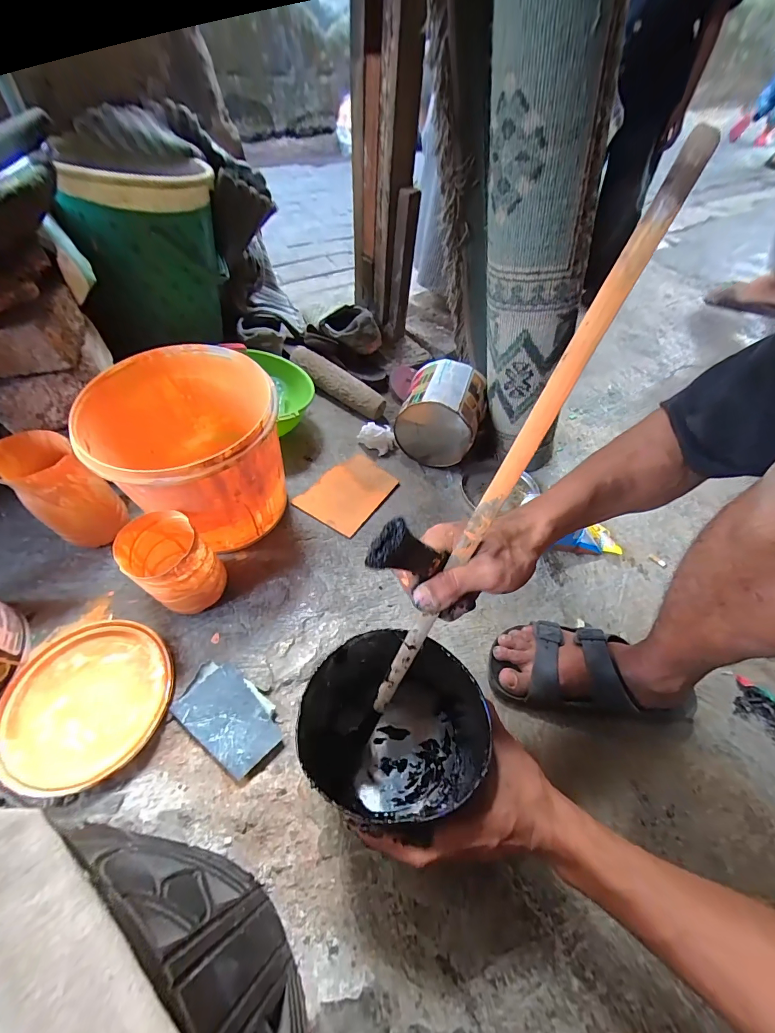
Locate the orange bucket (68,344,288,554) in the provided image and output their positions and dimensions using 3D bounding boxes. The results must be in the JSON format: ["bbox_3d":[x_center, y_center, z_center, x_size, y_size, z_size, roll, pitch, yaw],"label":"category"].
[{"bbox_3d":[-0.250,-0.075,0.532,0.206,0.208,0.219,-19,59,-17],"label":"orange bucket"}]

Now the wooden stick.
[{"bbox_3d":[0.072,-0.005,0.275,0.014,0.425,0.008,32,25,17],"label":"wooden stick"}]

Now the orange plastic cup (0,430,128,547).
[{"bbox_3d":[-0.428,-0.027,0.521,0.087,0.158,0.084,2,55,-3],"label":"orange plastic cup"}]

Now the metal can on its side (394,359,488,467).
[{"bbox_3d":[0.105,-0.202,0.765,0.144,0.149,0.141,17,56,7],"label":"metal can on its side"}]

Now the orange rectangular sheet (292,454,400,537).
[{"bbox_3d":[-0.062,-0.046,0.680,0.113,0.007,0.179,34,49,9],"label":"orange rectangular sheet"}]

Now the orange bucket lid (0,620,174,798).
[{"bbox_3d":[-0.344,0.208,0.444,0.180,0.012,0.172,2,55,-3],"label":"orange bucket lid"}]

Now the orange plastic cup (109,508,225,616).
[{"bbox_3d":[-0.262,0.065,0.482,0.092,0.125,0.083,40,62,21],"label":"orange plastic cup"}]

